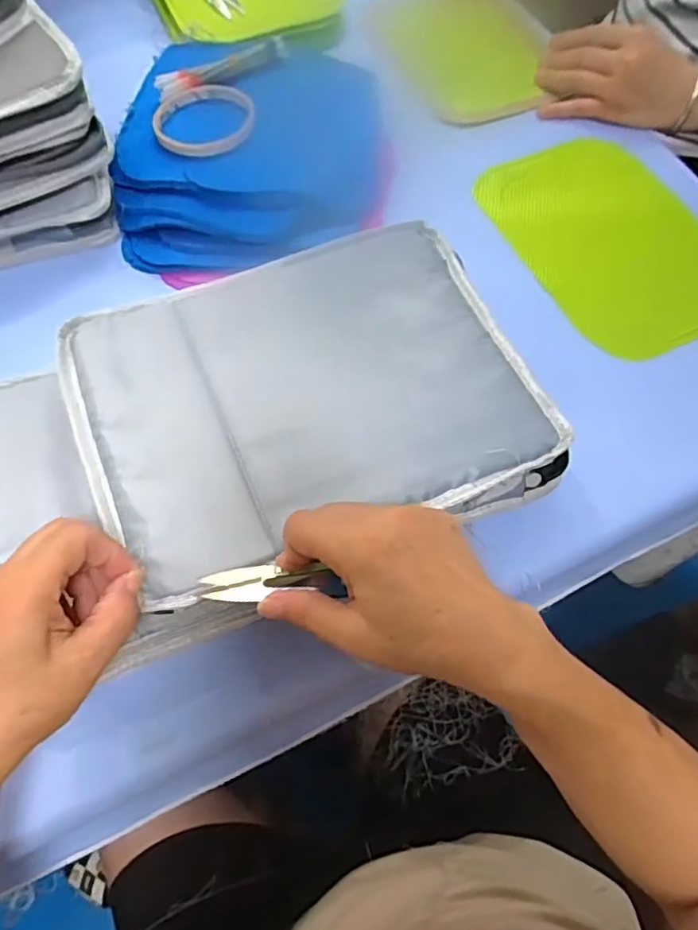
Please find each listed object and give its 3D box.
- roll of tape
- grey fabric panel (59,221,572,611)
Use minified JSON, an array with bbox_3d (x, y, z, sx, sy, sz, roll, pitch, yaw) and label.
[{"bbox_3d":[-0.126,-0.302,0.520,0.085,0.009,0.085,1,65,-2],"label":"roll of tape"},{"bbox_3d":[-0.025,-0.050,0.394,0.287,0.017,0.219,-19,67,-12],"label":"grey fabric panel"}]

